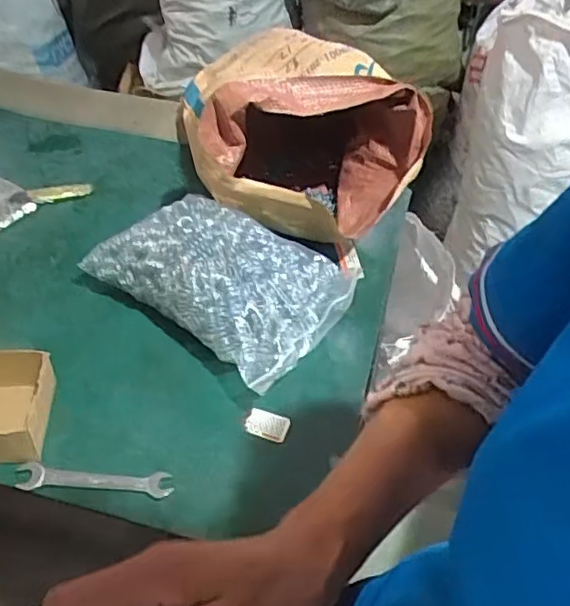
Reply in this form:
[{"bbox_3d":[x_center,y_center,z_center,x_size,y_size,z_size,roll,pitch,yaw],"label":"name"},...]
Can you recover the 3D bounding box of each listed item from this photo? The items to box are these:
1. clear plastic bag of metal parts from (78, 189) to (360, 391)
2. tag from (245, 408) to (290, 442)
[{"bbox_3d":[-0.066,-0.031,0.690,0.251,0.109,0.178,28,50,23],"label":"clear plastic bag of metal parts"},{"bbox_3d":[-0.017,0.121,0.622,0.042,0.004,0.028,17,56,-3],"label":"tag"}]

